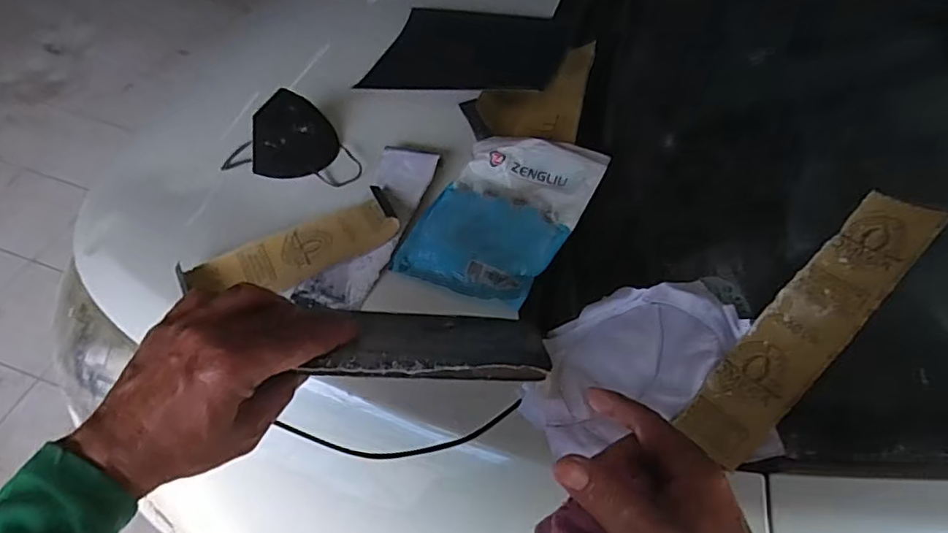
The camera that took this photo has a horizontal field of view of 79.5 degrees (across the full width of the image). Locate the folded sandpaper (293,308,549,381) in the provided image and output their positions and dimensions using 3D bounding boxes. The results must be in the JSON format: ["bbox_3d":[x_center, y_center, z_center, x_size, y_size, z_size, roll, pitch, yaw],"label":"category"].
[{"bbox_3d":[-0.024,0.055,0.411,0.150,0.013,0.098,4,18,3],"label":"folded sandpaper"}]

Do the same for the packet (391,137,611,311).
[{"bbox_3d":[0.031,-0.062,0.617,0.149,0.016,0.216,24,65,22],"label":"packet"}]

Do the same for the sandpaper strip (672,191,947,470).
[{"bbox_3d":[0.287,0.048,0.486,0.283,0.009,0.063,-45,49,-8],"label":"sandpaper strip"}]

